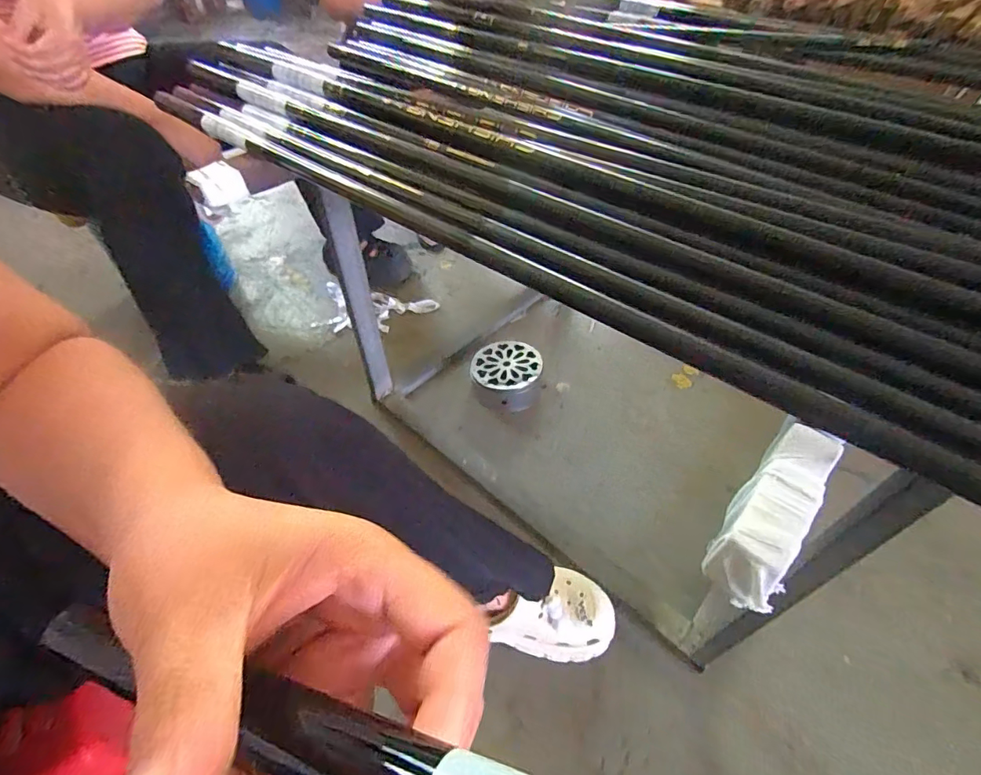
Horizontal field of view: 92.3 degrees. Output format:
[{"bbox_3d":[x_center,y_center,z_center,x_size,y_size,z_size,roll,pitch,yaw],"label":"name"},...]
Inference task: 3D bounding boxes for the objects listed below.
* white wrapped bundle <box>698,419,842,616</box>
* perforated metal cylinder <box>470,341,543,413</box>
[{"bbox_3d":[0.124,0.052,0.208,0.028,0.022,0.091,32,56,25],"label":"white wrapped bundle"},{"bbox_3d":[0.030,-0.024,0.936,0.131,0.066,0.131,0,49,0],"label":"perforated metal cylinder"}]

